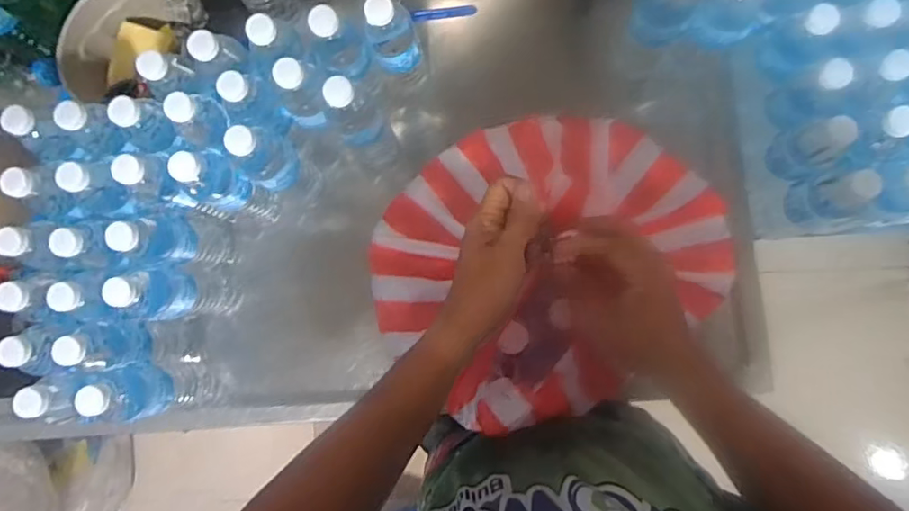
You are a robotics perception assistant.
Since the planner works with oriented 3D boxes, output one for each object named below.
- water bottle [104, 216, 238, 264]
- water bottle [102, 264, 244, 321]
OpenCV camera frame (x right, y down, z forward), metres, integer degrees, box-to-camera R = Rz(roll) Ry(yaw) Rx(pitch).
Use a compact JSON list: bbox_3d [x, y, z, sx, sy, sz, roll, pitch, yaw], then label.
[{"bbox_3d":[-0.346,-0.017,0.689,0.063,0.206,0.066,-5,83,3],"label":"water bottle"},{"bbox_3d":[-0.342,0.045,0.681,0.070,0.200,0.072,0,83,4],"label":"water bottle"}]

